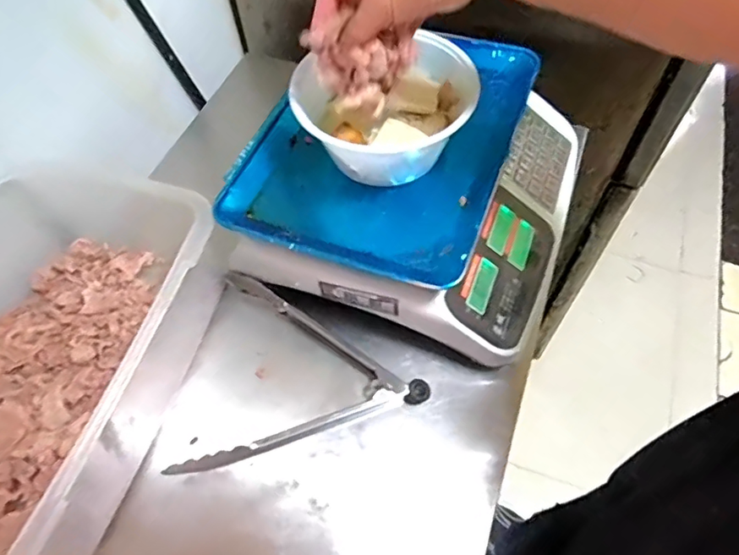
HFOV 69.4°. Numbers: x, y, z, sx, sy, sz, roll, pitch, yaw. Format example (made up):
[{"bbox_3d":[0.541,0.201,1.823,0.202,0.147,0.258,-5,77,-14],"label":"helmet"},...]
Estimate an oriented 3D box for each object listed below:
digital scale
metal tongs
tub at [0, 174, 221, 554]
[{"bbox_3d":[0.054,-0.111,0.566,0.305,0.101,0.329,17,60,13],"label":"digital scale"},{"bbox_3d":[-0.054,0.090,0.515,0.216,0.037,0.199,2,58,4],"label":"metal tongs"},{"bbox_3d":[-0.314,0.065,0.496,0.283,0.130,0.369,13,59,11],"label":"tub"}]

